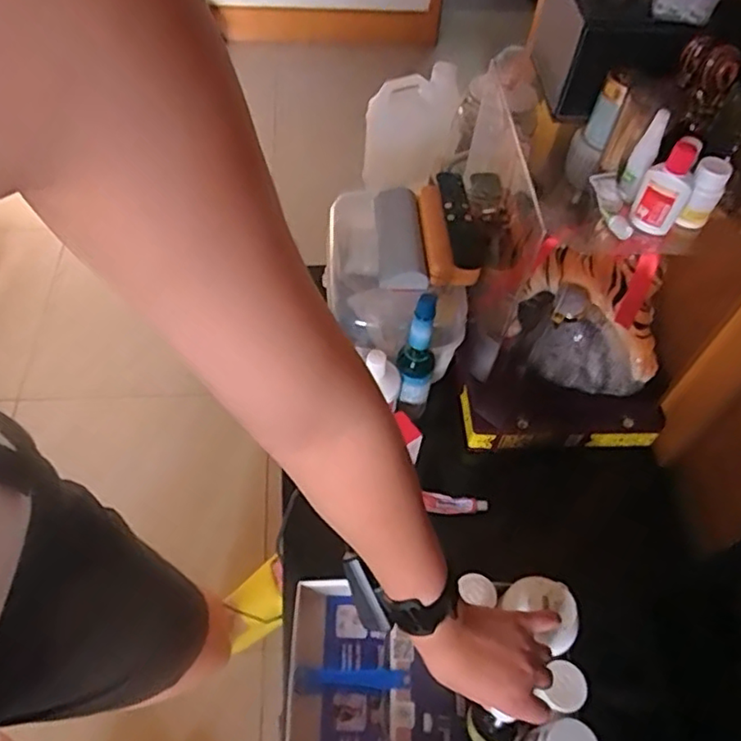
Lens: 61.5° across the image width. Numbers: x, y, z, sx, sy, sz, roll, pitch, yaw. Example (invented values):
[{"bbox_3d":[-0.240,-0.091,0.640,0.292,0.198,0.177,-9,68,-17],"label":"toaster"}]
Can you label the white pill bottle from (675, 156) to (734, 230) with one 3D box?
[{"bbox_3d":[0.297,-0.158,0.559,0.029,0.059,0.030,27,58,15],"label":"white pill bottle"}]

